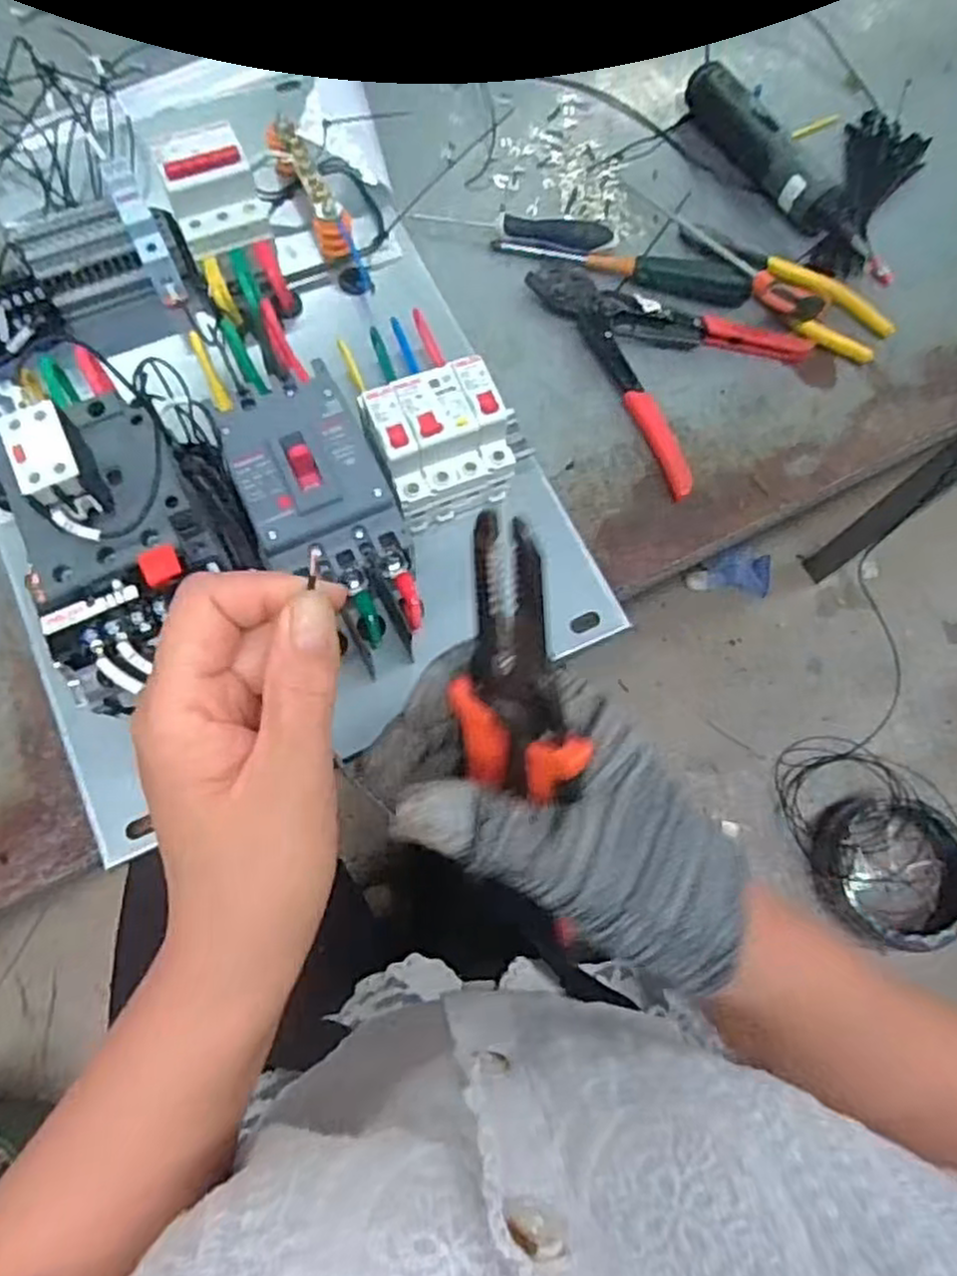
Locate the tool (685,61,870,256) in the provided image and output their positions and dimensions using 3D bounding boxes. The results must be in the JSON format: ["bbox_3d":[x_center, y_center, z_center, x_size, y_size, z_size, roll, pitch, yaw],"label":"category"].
[{"bbox_3d":[0.231,-0.367,0.577,0.037,0.041,0.185,-34,76,-12],"label":"tool"}]

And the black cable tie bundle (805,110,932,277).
[{"bbox_3d":[0.304,-0.344,0.584,0.059,0.021,0.148,21,73,5],"label":"black cable tie bundle"}]

